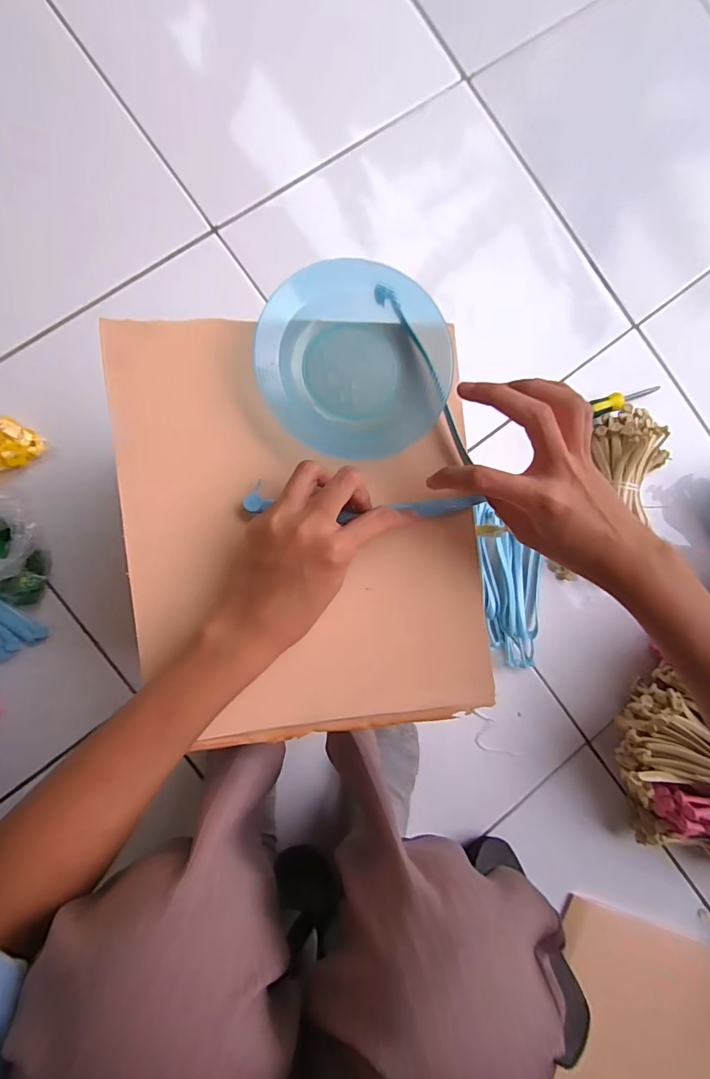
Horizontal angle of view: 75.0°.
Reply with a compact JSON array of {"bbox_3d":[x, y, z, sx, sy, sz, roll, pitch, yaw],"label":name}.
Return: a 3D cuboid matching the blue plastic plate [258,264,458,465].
[{"bbox_3d":[0.000,-0.120,0.317,0.125,0.024,0.130,0,88,-8],"label":"blue plastic plate"}]

